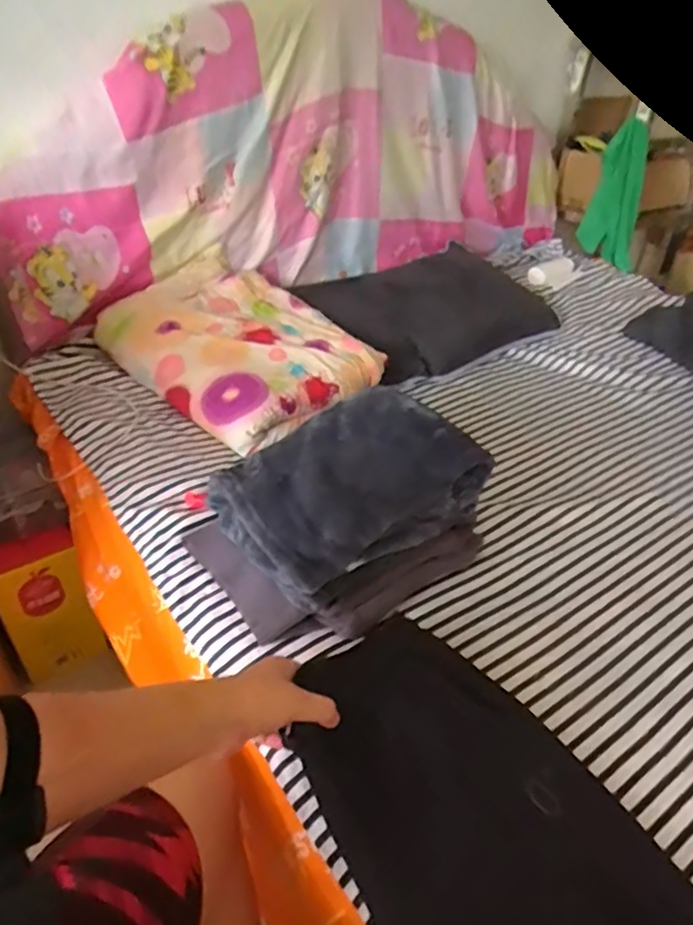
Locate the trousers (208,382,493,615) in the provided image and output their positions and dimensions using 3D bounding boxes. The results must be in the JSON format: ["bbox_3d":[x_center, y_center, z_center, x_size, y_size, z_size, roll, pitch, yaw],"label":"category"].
[{"bbox_3d":[0.003,0.025,0.783,0.303,0.118,0.213,-21,44,-28],"label":"trousers"}]

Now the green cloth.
[{"bbox_3d":[0.749,-0.728,1.662,0.142,0.358,0.083,6,38,3],"label":"green cloth"}]

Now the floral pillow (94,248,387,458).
[{"bbox_3d":[-0.201,-0.229,1.146,0.464,0.119,0.367,29,45,33],"label":"floral pillow"}]

